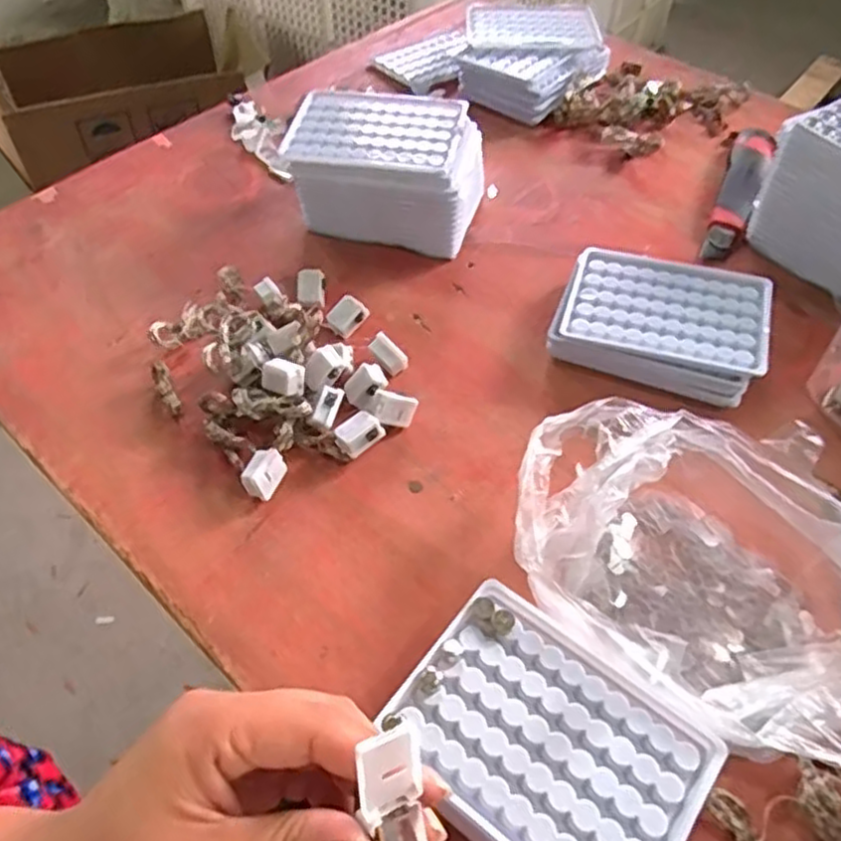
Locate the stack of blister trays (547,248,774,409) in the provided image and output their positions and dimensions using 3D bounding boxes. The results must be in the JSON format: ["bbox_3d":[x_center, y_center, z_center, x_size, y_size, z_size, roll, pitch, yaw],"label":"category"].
[{"bbox_3d":[0.166,-0.068,0.491,0.134,0.033,0.097,17,53,13],"label":"stack of blister trays"}]

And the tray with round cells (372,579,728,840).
[{"bbox_3d":[0.057,0.150,0.323,0.129,0.032,0.097,33,58,23],"label":"tray with round cells"}]

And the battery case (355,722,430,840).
[{"bbox_3d":[-0.008,0.117,0.214,0.019,0.054,0.016,-10,19,-9],"label":"battery case"}]

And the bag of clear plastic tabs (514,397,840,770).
[{"bbox_3d":[0.148,0.077,0.363,0.200,0.058,0.154,16,53,12],"label":"bag of clear plastic tabs"}]

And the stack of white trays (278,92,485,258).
[{"bbox_3d":[-0.027,-0.198,0.563,0.147,0.075,0.098,12,52,9],"label":"stack of white trays"}]

